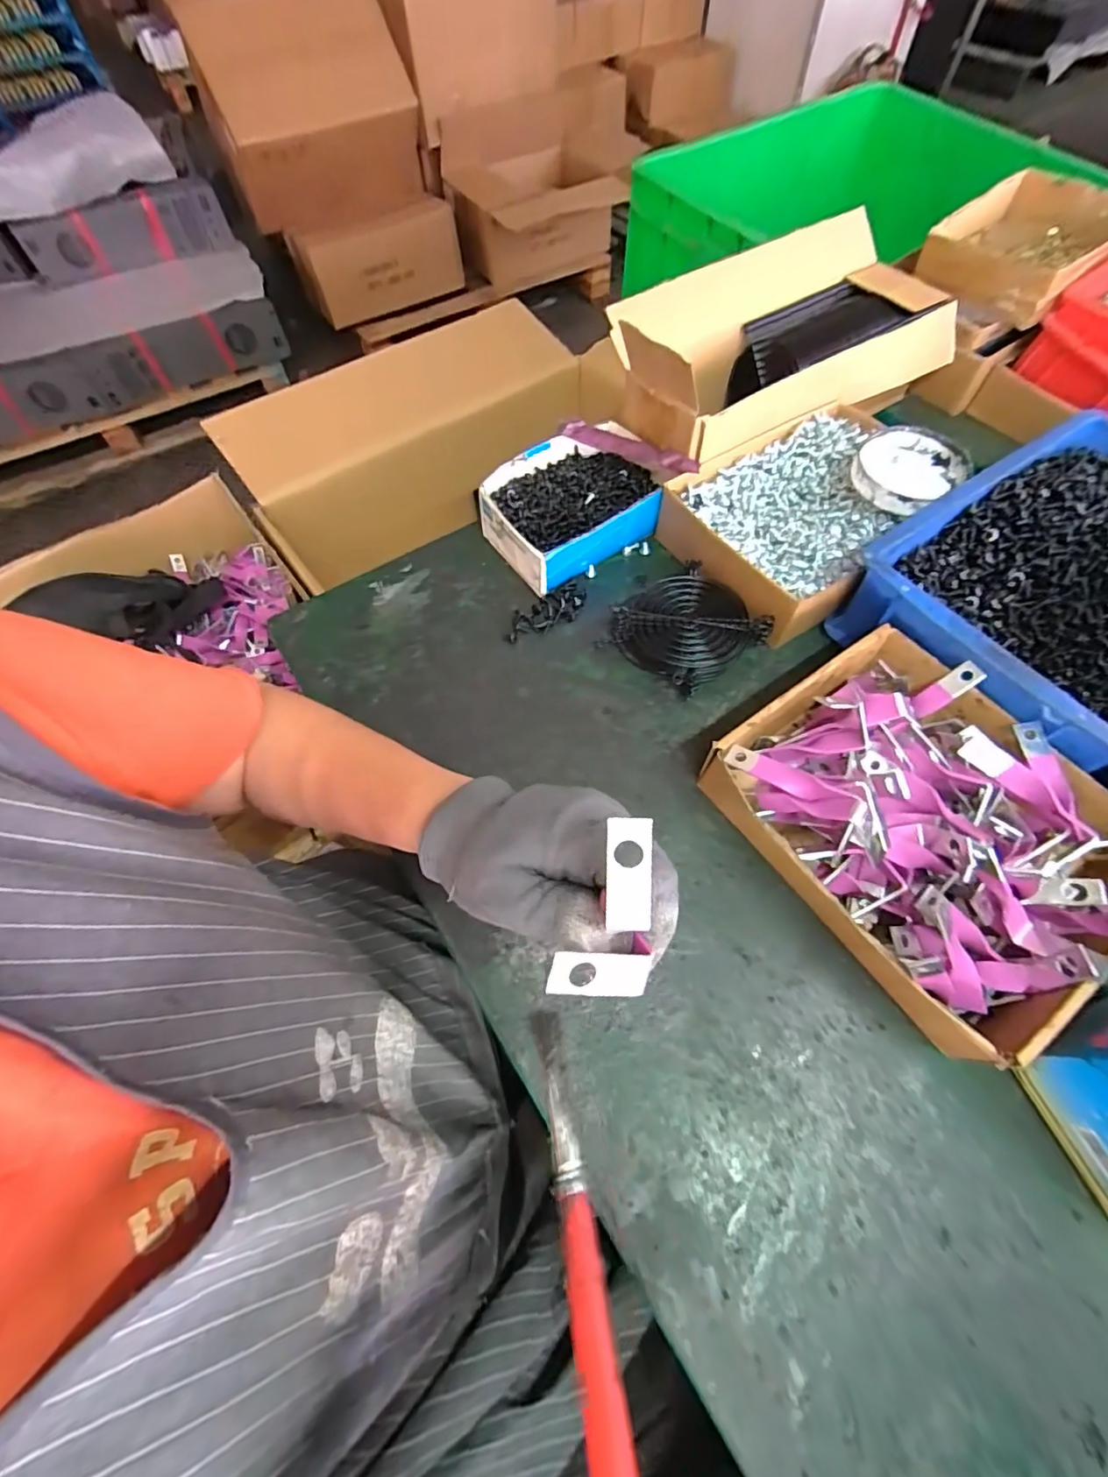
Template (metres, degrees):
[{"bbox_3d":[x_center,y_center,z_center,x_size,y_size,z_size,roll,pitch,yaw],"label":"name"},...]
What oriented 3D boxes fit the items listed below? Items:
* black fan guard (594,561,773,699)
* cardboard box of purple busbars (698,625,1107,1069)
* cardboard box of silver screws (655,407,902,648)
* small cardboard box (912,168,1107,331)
[{"bbox_3d":[0.107,-0.088,0.437,0.095,0.031,0.089,-36,68,-15],"label":"black fan guard"},{"bbox_3d":[0.228,0.047,0.335,0.189,0.079,0.209,-33,67,-14],"label":"cardboard box of purple busbars"},{"bbox_3d":[0.218,-0.187,0.469,0.223,0.051,0.165,-28,66,-12],"label":"cardboard box of silver screws"},{"bbox_3d":[0.476,-0.496,0.546,0.179,0.045,0.140,-37,67,-17],"label":"small cardboard box"}]

